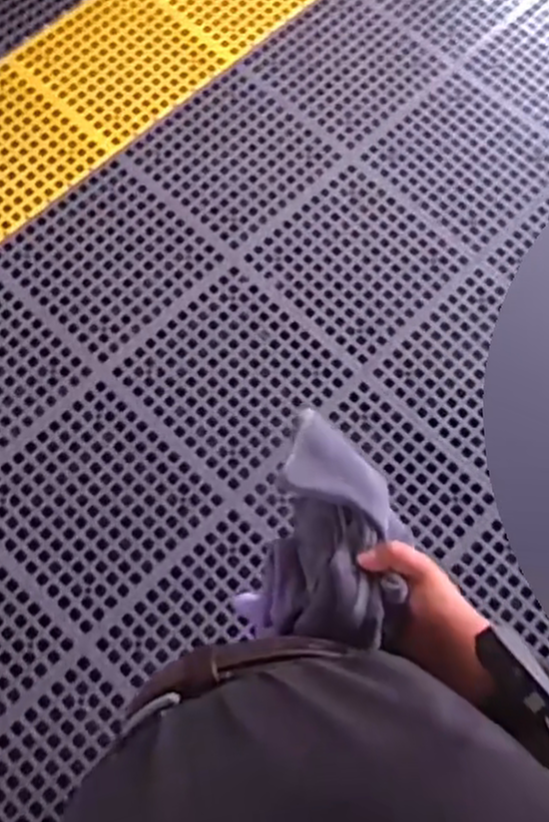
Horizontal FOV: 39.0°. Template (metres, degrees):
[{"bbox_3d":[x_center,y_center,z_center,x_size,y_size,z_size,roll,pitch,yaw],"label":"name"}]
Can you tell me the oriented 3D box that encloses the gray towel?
[{"bbox_3d":[0.050,0.103,0.645,0.118,0.073,0.178,20,75,5],"label":"gray towel"}]

